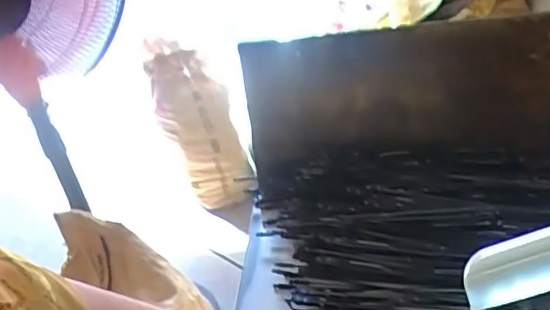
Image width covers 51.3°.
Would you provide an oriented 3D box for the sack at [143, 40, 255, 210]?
[{"bbox_3d":[-0.266,-0.120,1.949,0.126,0.637,0.302,-28,6,-35],"label":"sack"}]

